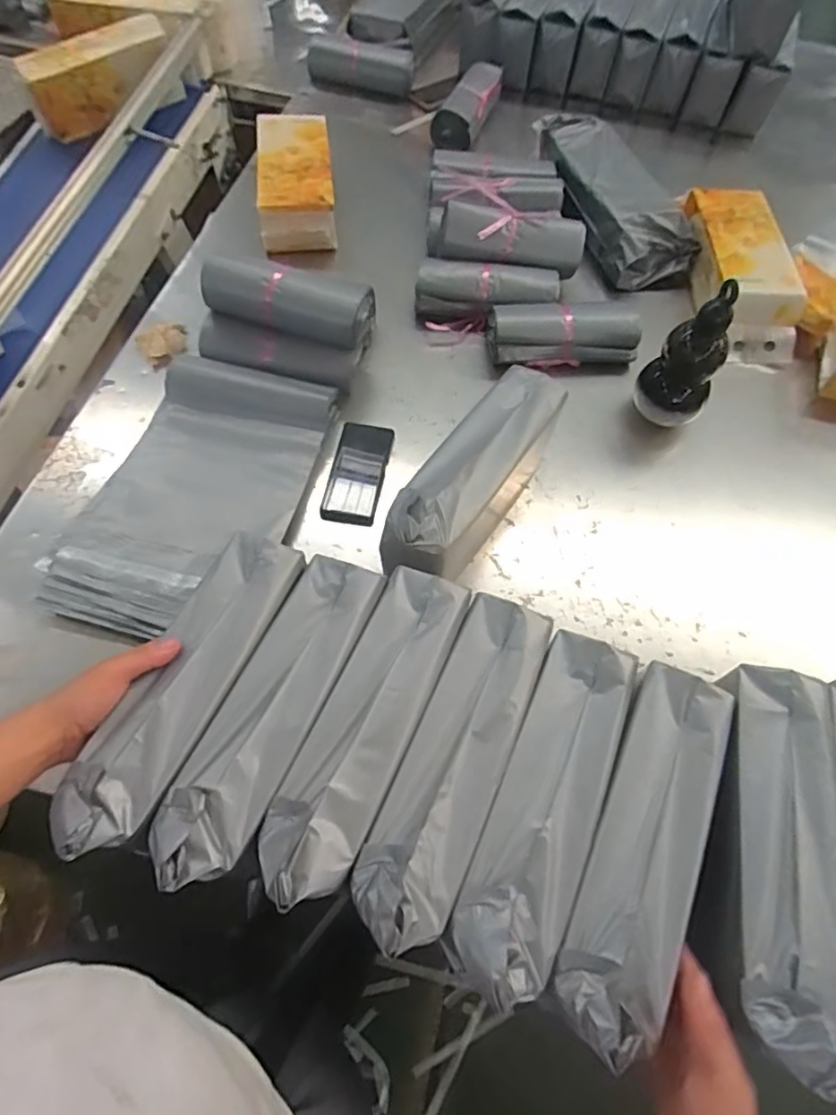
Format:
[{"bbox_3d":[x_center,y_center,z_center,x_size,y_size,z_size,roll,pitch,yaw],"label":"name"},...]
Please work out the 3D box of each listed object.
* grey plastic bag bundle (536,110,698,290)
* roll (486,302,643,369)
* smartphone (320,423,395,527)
[{"bbox_3d":[0.362,-0.677,1.110,0.186,0.097,0.397,-13,63,-9],"label":"grey plastic bag bundle"},{"bbox_3d":[0.234,-0.360,0.944,0.238,0.060,0.102,0,61,-3],"label":"roll"},{"bbox_3d":[-0.086,-0.120,0.841,0.075,0.015,0.165,10,61,3],"label":"smartphone"}]

